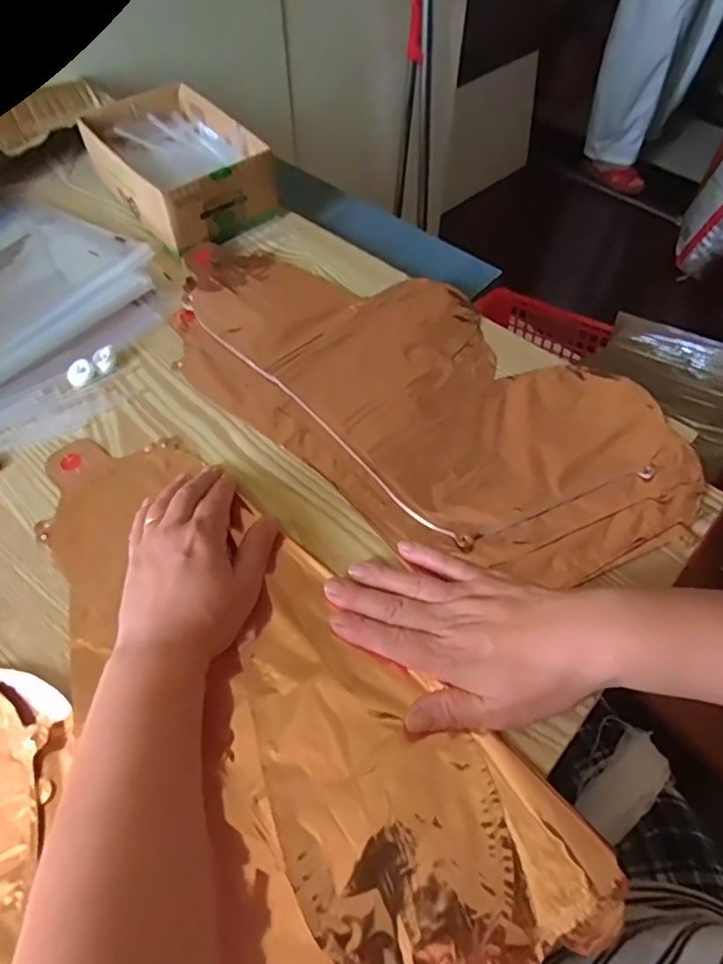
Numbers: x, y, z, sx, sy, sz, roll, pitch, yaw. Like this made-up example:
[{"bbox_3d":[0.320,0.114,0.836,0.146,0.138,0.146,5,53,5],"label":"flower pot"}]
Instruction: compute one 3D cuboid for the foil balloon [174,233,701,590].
[{"bbox_3d":[0.031,-0.087,0.489,0.467,0.010,0.225,36,63,23],"label":"foil balloon"}]

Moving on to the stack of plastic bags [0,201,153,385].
[{"bbox_3d":[-0.351,-0.186,0.559,0.249,0.016,0.236,31,61,20],"label":"stack of plastic bags"}]

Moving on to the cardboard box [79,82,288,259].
[{"bbox_3d":[-0.195,-0.333,0.618,0.131,0.068,0.208,-35,62,-21],"label":"cardboard box"}]

